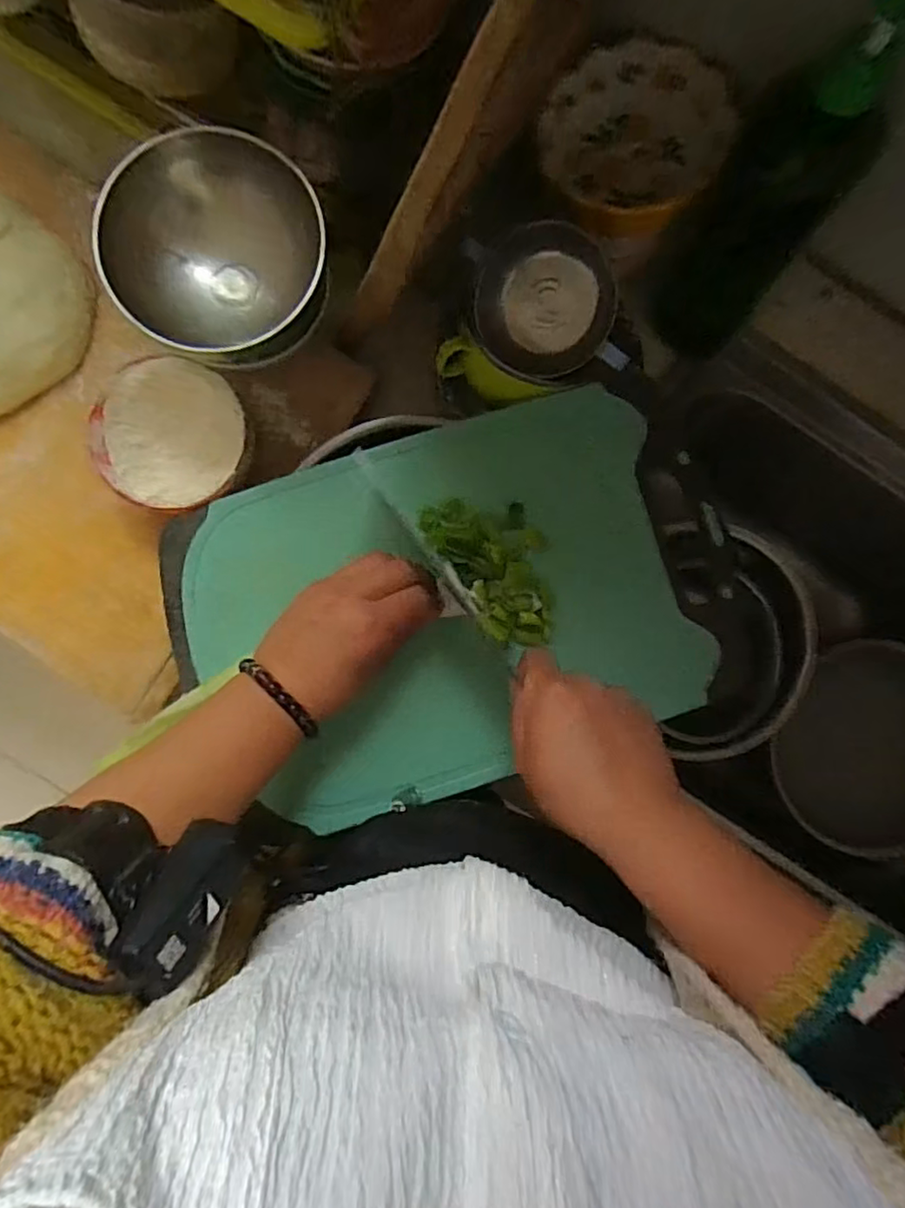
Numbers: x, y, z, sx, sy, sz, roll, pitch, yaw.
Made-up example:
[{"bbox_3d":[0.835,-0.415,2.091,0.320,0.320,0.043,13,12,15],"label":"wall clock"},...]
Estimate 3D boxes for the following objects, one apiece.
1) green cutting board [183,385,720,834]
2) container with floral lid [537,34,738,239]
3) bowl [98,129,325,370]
[{"bbox_3d":[-0.005,0.003,0.481,0.363,0.036,0.267,-19,88,-5],"label":"green cutting board"},{"bbox_3d":[0.135,-0.358,0.477,0.134,0.050,0.132,0,88,-3],"label":"container with floral lid"},{"bbox_3d":[-0.157,-0.235,0.419,0.133,0.070,0.121,0,88,-3],"label":"bowl"}]

